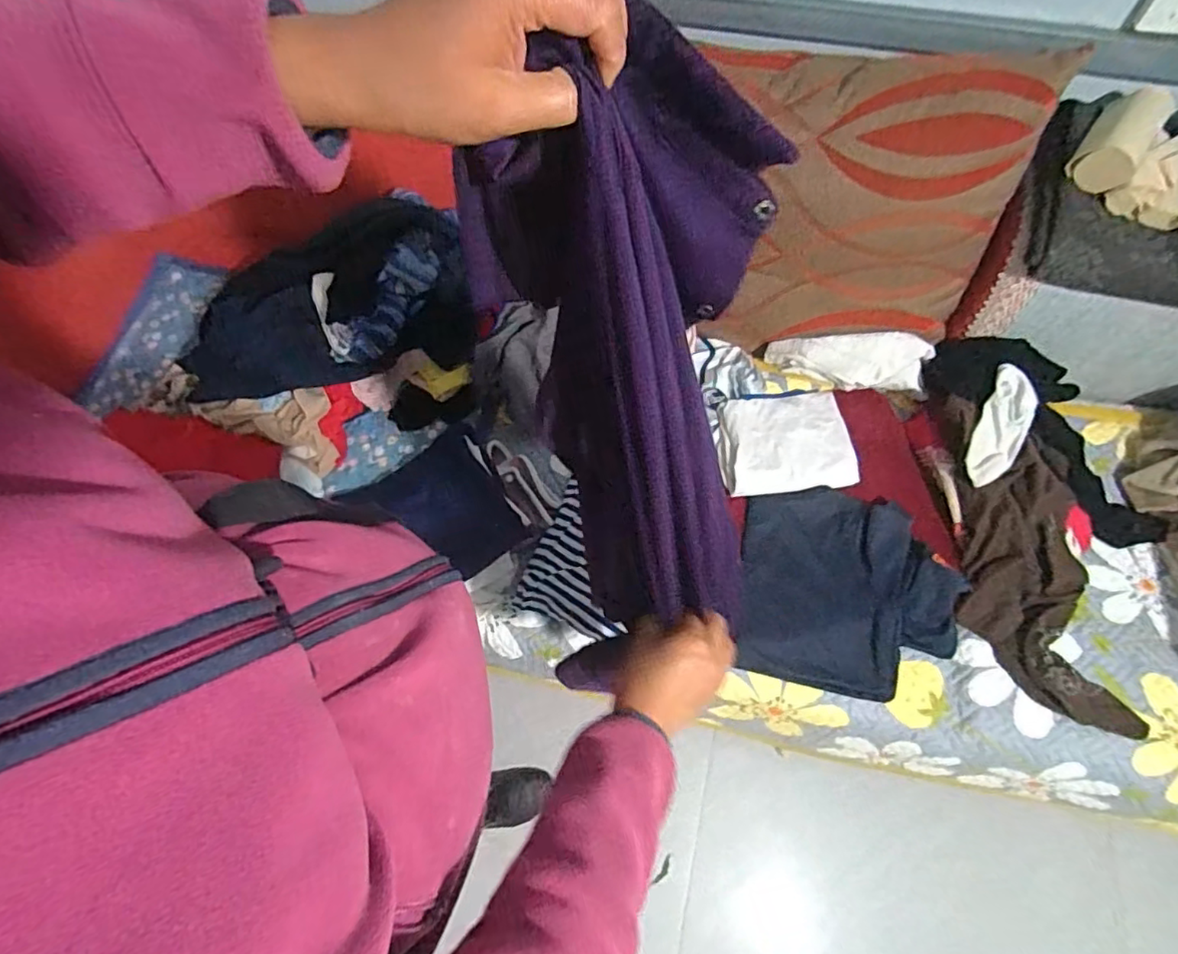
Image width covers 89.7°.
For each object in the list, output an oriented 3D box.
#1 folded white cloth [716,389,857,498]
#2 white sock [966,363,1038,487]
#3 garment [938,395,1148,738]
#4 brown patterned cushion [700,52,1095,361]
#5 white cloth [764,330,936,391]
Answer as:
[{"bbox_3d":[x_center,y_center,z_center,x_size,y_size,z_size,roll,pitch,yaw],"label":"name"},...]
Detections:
[{"bbox_3d":[0.341,-0.062,1.043,0.224,0.032,0.184,-3,65,0],"label":"folded white cloth"},{"bbox_3d":[0.659,-0.080,0.942,0.064,0.020,0.193,20,95,23],"label":"white sock"},{"bbox_3d":[0.684,0.128,0.935,0.212,0.065,0.526,-11,81,-4],"label":"garment"},{"bbox_3d":[0.434,-0.425,0.994,0.467,0.460,0.106,11,37,15],"label":"brown patterned cushion"},{"bbox_3d":[0.473,-0.218,1.097,0.276,0.024,0.105,5,84,20],"label":"white cloth"}]

